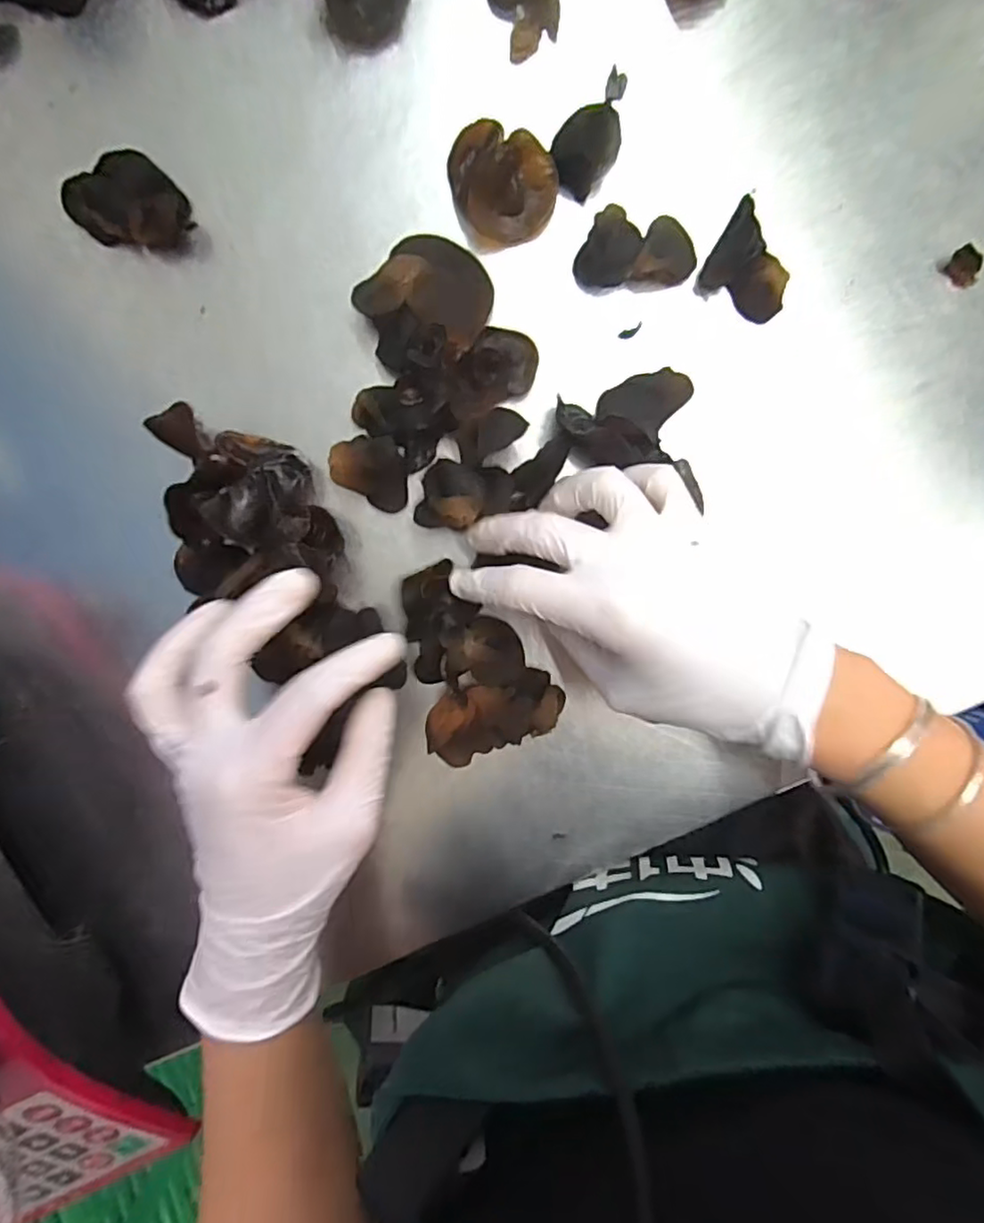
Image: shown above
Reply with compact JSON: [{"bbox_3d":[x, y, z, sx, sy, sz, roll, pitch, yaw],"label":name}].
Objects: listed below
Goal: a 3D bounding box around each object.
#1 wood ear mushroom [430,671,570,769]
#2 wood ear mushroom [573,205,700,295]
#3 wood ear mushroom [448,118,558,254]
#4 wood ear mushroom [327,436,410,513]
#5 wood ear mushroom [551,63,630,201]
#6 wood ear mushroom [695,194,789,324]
[{"bbox_3d":[0.003,0.051,0.296,0.068,0.024,0.036,-16,96,-17],"label":"wood ear mushroom"},{"bbox_3d":[0.066,-0.164,0.283,0.054,0.022,0.028,0,96,2],"label":"wood ear mushroom"},{"bbox_3d":[0.006,-0.192,0.282,0.047,0.019,0.046,0,96,2],"label":"wood ear mushroom"},{"bbox_3d":[-0.058,-0.066,0.294,0.035,0.016,0.032,9,96,1],"label":"wood ear mushroom"},{"bbox_3d":[0.047,-0.219,0.286,0.026,0.006,0.054,30,96,-1],"label":"wood ear mushroom"},{"bbox_3d":[0.120,-0.158,0.284,0.039,0.014,0.039,29,96,-1],"label":"wood ear mushroom"}]

